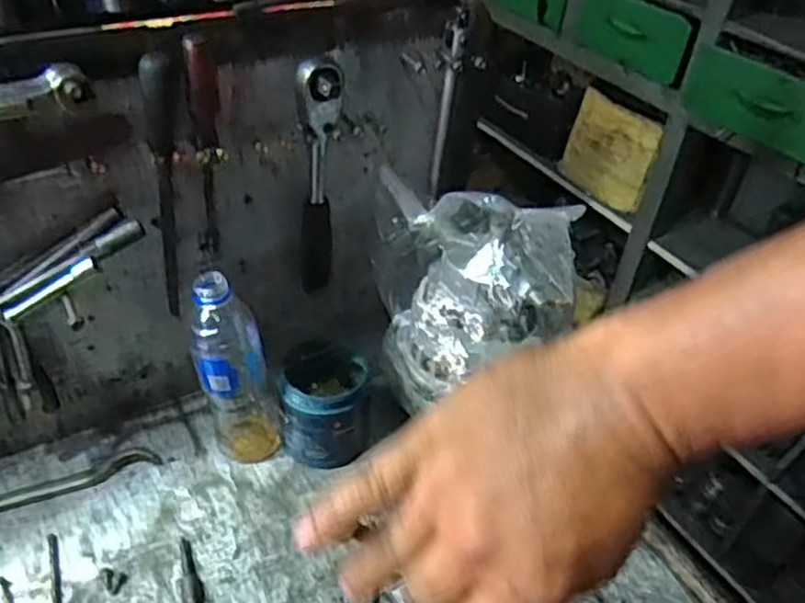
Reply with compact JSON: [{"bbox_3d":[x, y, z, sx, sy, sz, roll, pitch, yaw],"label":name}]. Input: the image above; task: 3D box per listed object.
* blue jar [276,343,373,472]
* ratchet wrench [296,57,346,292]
[{"bbox_3d":[-0.076,0.097,0.741,0.091,0.105,0.106,-2,40,-10],"label":"blue jar"},{"bbox_3d":[-0.080,-0.109,0.693,0.043,0.248,0.035,-21,49,-29],"label":"ratchet wrench"}]

